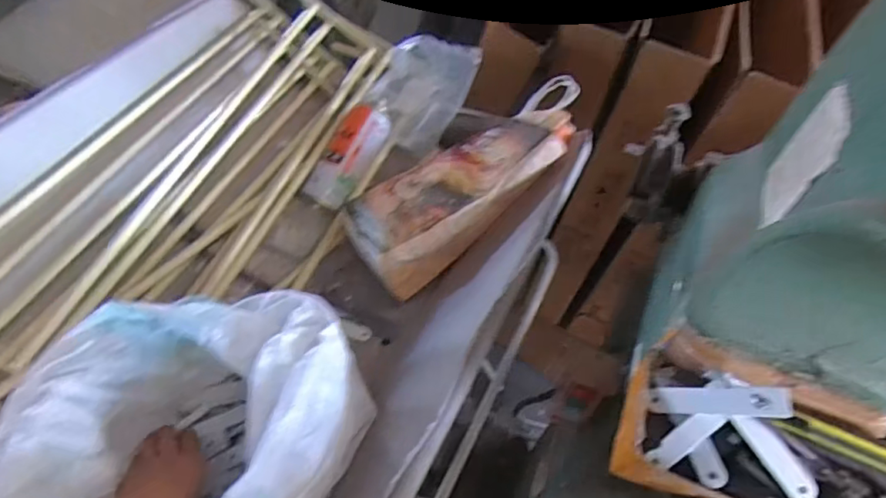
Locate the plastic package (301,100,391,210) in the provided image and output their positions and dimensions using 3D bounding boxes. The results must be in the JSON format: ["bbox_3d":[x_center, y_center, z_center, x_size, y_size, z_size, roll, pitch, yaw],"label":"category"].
[{"bbox_3d":[-0.134,-0.140,0.829,0.059,0.035,0.174,24,72,17],"label":"plastic package"}]

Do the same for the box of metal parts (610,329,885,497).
[{"bbox_3d":[0.246,0.152,0.423,0.218,0.077,0.116,20,53,14],"label":"box of metal parts"}]

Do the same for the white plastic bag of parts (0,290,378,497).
[{"bbox_3d":[-0.217,0.171,0.523,0.239,0.158,0.275,27,55,20],"label":"white plastic bag of parts"}]

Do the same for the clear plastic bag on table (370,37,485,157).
[{"bbox_3d":[-0.041,-0.253,0.899,0.145,0.109,0.151,22,53,16],"label":"clear plastic bag on table"}]

